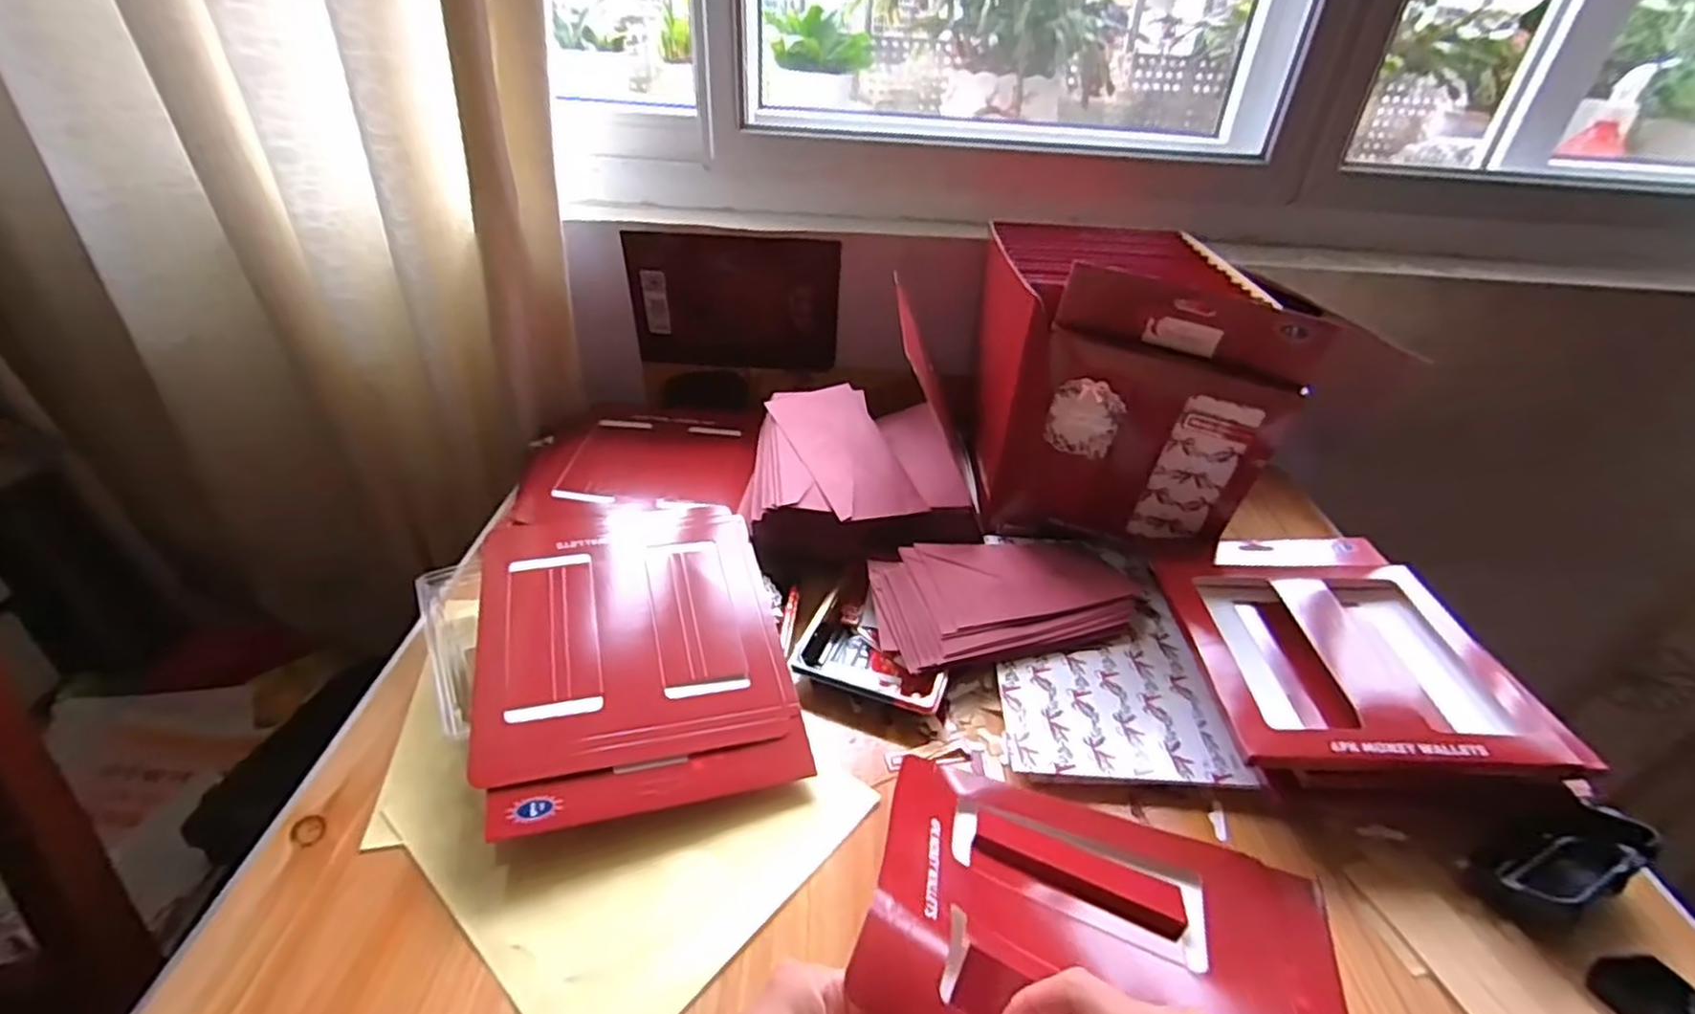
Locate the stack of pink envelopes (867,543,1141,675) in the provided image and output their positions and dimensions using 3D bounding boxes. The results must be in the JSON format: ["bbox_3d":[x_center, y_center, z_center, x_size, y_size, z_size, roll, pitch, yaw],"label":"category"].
[{"bbox_3d":[0.134,0.068,0.597,0.236,0.032,0.114,-8,36,-17],"label":"stack of pink envelopes"}]

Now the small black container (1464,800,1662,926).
[{"bbox_3d":[0.419,0.211,0.427,0.111,0.041,0.051,-14,38,-24],"label":"small black container"}]

